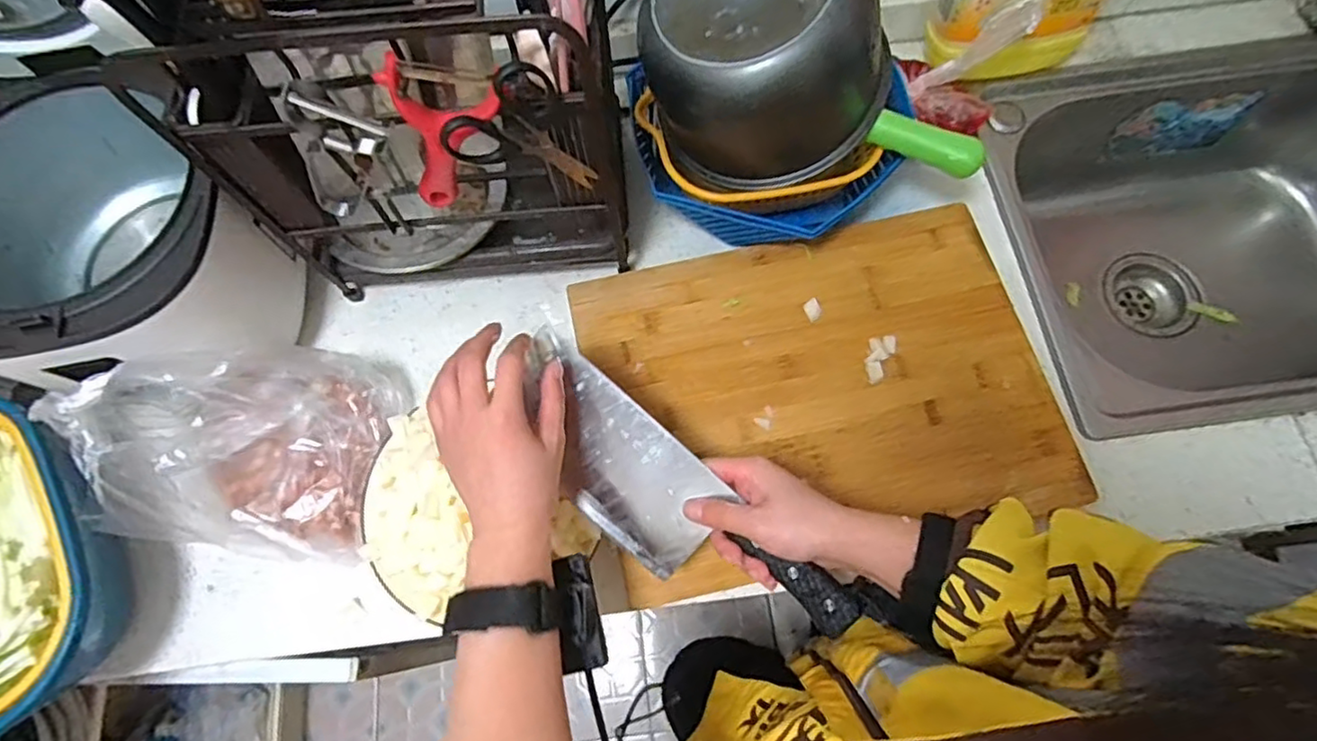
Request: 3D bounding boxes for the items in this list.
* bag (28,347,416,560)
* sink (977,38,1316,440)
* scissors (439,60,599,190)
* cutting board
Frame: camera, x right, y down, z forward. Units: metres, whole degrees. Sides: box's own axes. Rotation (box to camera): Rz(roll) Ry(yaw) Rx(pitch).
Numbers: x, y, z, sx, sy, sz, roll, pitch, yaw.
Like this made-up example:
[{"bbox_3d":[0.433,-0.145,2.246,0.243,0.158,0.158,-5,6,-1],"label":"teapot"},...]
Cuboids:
[{"bbox_3d":[-0.311,0.046,0.494,0.174,0.135,0.171,11,71,4],"label":"bag"},{"bbox_3d":[0.588,-0.124,0.731,0.514,0.272,0.388,-9,71,-3],"label":"sink"},{"bbox_3d":[-0.076,-0.144,0.418,0.070,0.125,0.013,-32,71,19],"label":"scissors"},{"bbox_3d":[0.135,0.011,0.554,0.370,0.014,0.277,-13,71,-4],"label":"cutting board"}]

